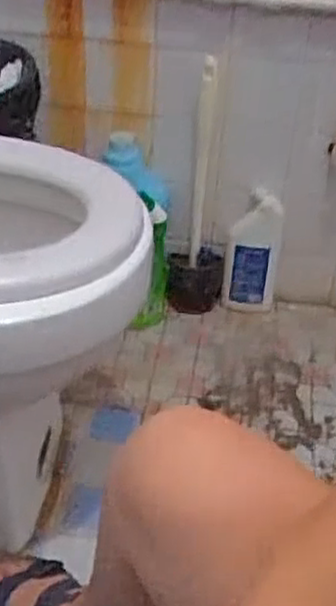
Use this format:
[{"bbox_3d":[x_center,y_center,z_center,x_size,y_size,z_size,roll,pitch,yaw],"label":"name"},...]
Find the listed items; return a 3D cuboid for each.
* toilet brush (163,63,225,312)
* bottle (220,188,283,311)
[{"bbox_3d":[0.059,-0.187,1.252,0.093,0.430,0.103,7,37,4],"label":"toilet brush"},{"bbox_3d":[0.146,-0.081,1.297,0.091,0.208,0.051,2,36,-2],"label":"bottle"}]

